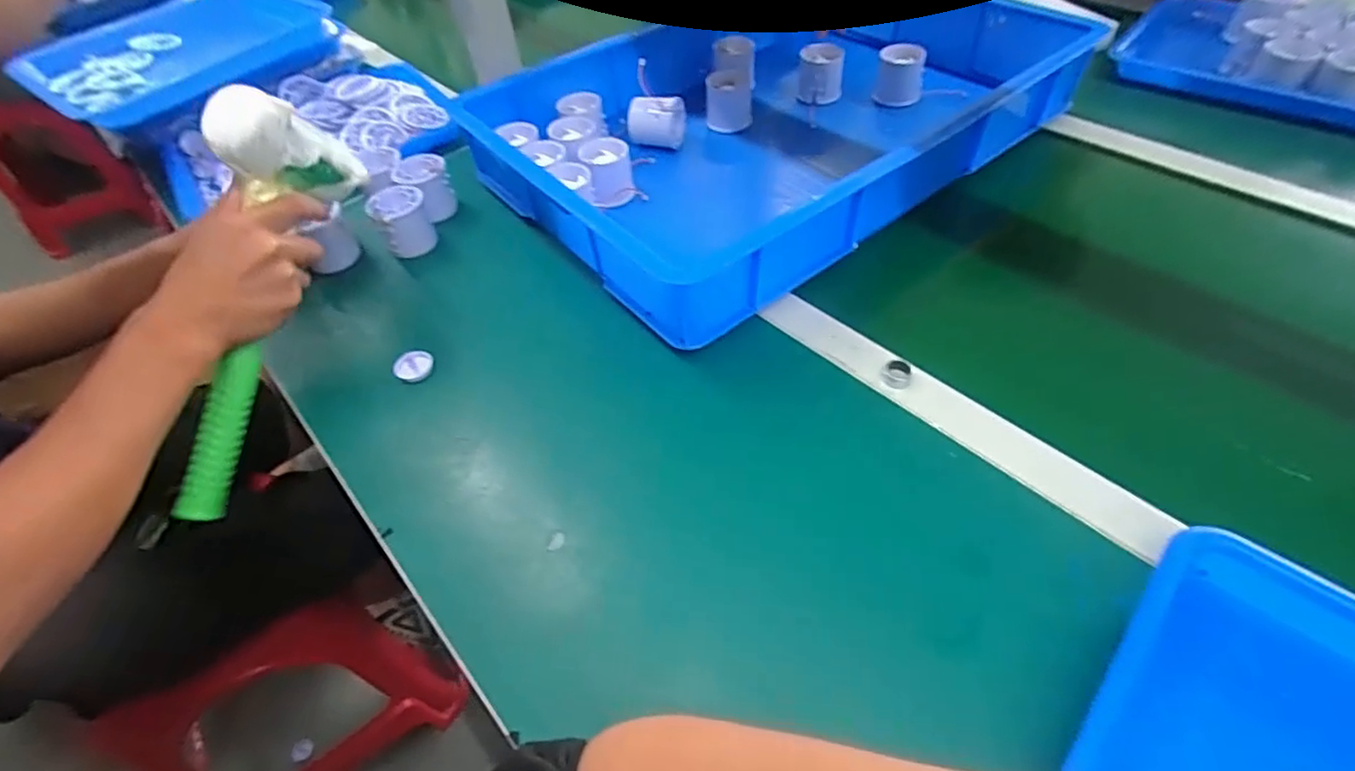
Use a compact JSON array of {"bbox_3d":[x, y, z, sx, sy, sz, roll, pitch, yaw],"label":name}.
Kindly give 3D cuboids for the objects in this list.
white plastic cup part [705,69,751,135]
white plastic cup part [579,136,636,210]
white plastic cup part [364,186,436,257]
[{"bbox_3d":[0.062,-0.335,0.745,0.053,0.056,0.055,0,51,4],"label":"white plastic cup part"},{"bbox_3d":[-0.071,-0.220,0.653,0.052,0.052,0.064,-12,51,-5],"label":"white plastic cup part"},{"bbox_3d":[-0.277,-0.165,0.637,0.051,0.060,0.051,-32,56,-20],"label":"white plastic cup part"}]

